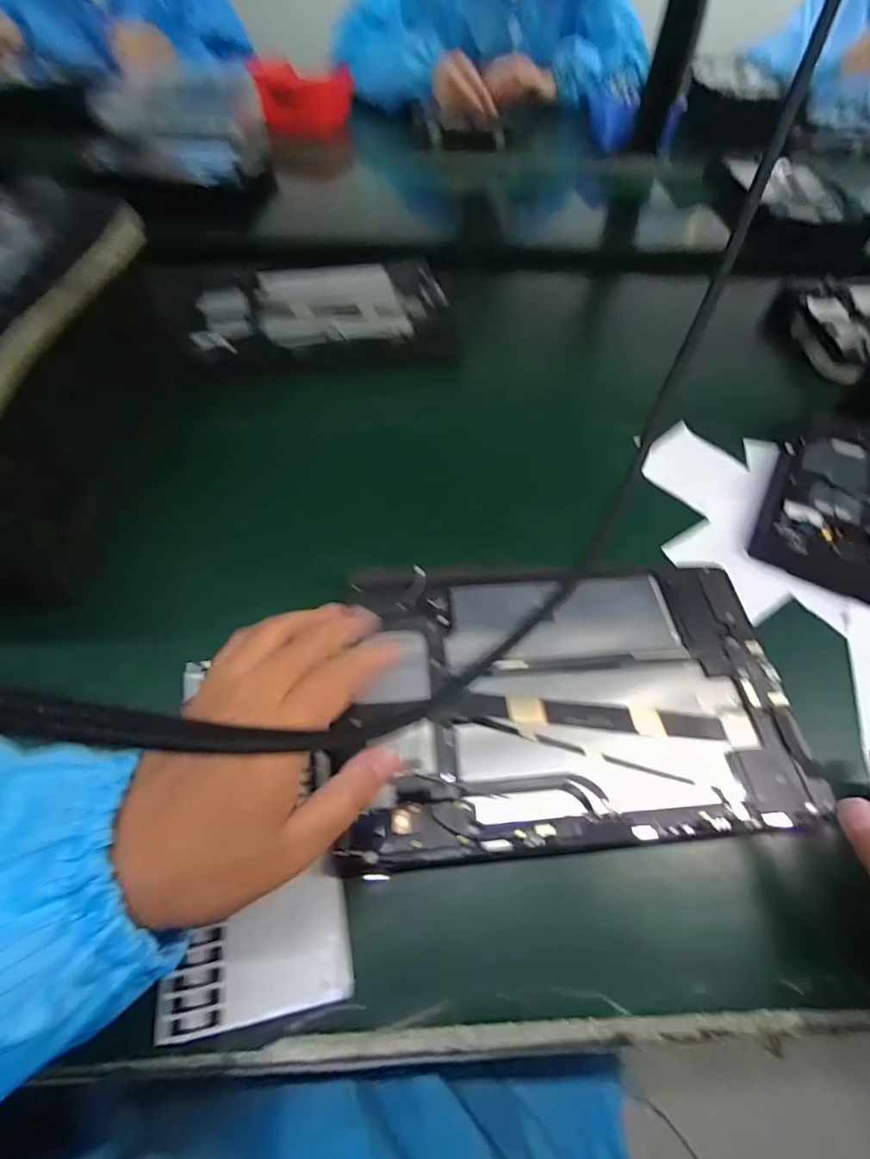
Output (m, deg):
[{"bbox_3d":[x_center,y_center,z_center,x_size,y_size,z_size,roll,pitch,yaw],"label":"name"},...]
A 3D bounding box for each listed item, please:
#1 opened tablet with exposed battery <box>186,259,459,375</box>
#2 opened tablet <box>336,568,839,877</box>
[{"bbox_3d":[-0.110,-0.263,0.488,0.235,0.019,0.167,-14,62,-14],"label":"opened tablet with exposed battery"},{"bbox_3d":[0.072,0.059,0.275,0.226,0.008,0.155,-3,57,-5],"label":"opened tablet"}]

